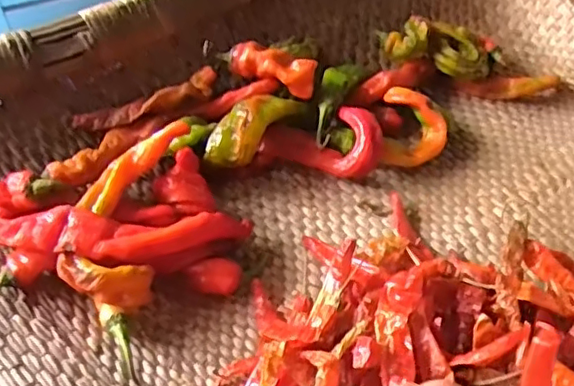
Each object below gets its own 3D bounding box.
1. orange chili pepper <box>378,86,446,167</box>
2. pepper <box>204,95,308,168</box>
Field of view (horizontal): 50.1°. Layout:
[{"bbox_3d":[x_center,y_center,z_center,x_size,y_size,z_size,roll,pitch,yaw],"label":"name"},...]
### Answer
[{"bbox_3d":[0.107,-0.054,0.517,0.052,0.027,0.072,6,50,3],"label":"orange chili pepper"},{"bbox_3d":[-0.024,-0.054,0.475,0.029,0.032,0.087,34,57,24],"label":"pepper"}]

